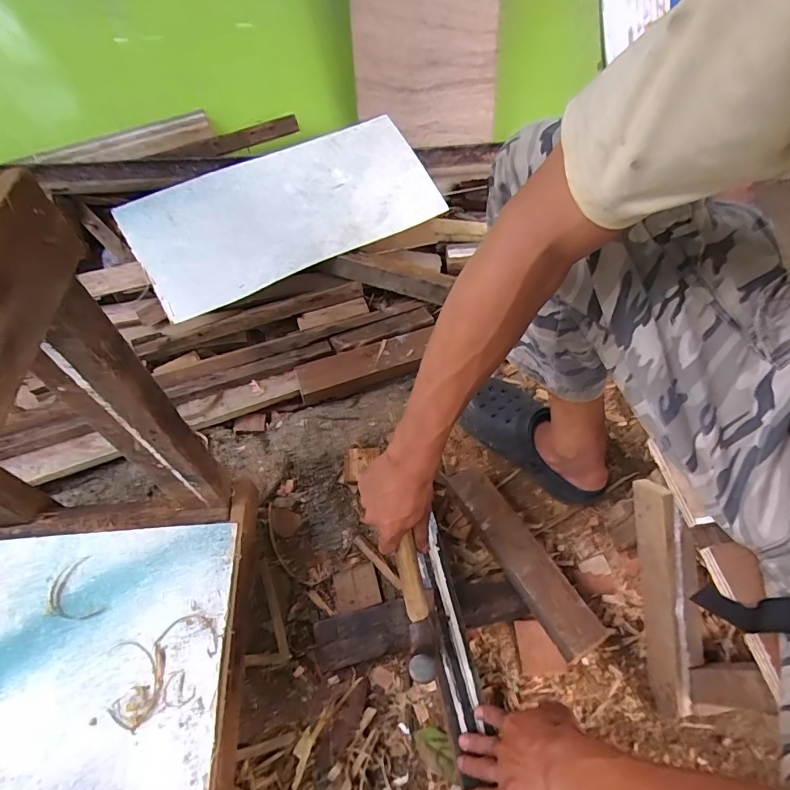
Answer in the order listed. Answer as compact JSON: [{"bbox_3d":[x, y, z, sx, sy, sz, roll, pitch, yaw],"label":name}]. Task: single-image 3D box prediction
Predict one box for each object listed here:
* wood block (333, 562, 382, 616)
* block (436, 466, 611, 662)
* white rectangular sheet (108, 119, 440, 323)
[{"bbox_3d":[-0.057,0.287,0.659,0.064,0.013,0.059,-12,59,-7],"label":"wood block"},{"bbox_3d":[0.168,0.217,0.626,0.067,0.045,0.288,-24,49,-14],"label":"block"},{"bbox_3d":[-0.207,-0.370,0.884,0.589,0.025,0.258,-27,86,-15],"label":"white rectangular sheet"}]

